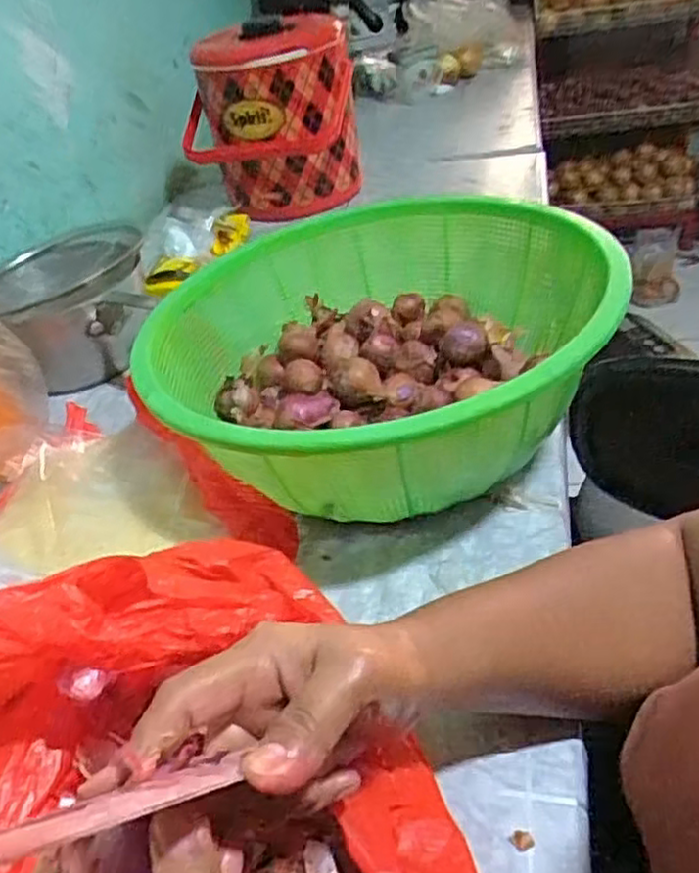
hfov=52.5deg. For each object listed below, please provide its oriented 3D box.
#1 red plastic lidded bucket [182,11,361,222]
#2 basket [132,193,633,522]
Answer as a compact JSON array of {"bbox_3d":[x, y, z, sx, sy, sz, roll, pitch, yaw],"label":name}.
[{"bbox_3d":[-0.123,-0.468,1.061,0.221,0.242,0.191,23,48,37],"label":"red plastic lidded bucket"},{"bbox_3d":[0.020,-0.065,0.570,0.347,0.164,0.346,-21,37,-13],"label":"basket"}]

